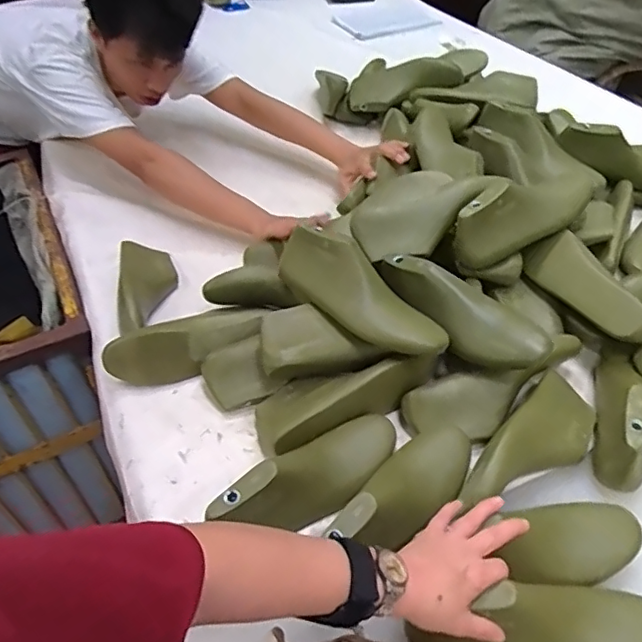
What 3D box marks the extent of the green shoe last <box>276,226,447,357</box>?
[{"bbox_3d":[0.054,-0.028,0.736,0.242,0.103,0.068,36,55,12],"label":"green shoe last"}]

